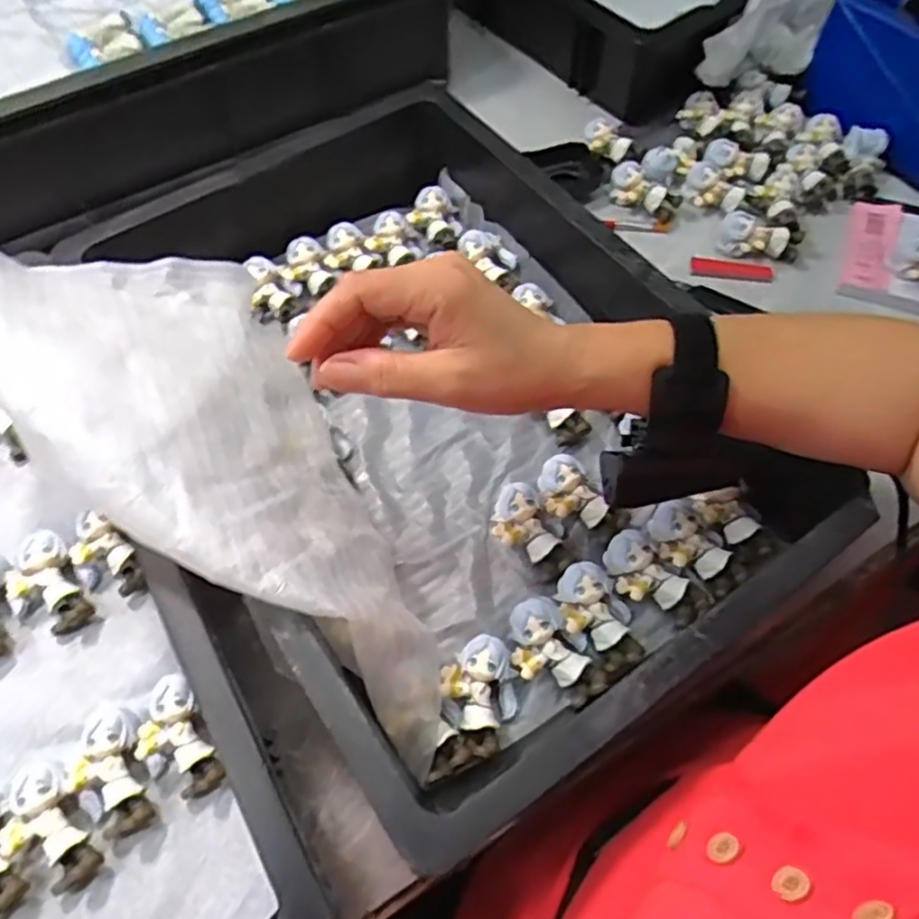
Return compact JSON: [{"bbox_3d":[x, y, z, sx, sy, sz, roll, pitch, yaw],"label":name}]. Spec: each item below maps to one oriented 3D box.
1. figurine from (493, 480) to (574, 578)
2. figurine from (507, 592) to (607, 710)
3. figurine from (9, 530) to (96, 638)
[{"bbox_3d":[0.043,0.047,0.451,0.038,0.027,0.067,-22,63,-11],"label":"figurine"},{"bbox_3d":[0.054,0.112,0.405,0.041,0.029,0.064,-30,65,-15],"label":"figurine"},{"bbox_3d":[-0.254,0.075,0.429,0.040,0.027,0.066,-27,64,-14],"label":"figurine"}]

